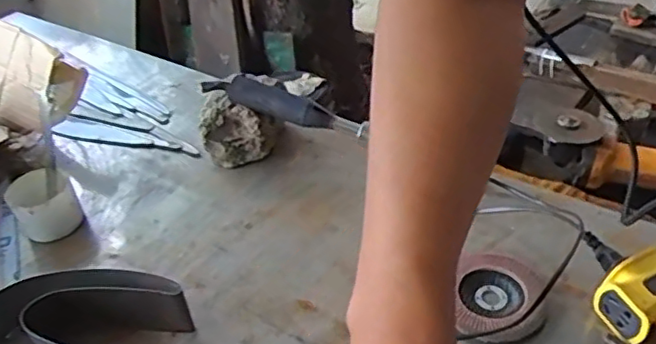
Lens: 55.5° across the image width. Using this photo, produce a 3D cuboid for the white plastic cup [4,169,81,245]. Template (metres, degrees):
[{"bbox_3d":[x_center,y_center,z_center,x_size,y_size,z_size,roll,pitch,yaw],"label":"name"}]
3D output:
[{"bbox_3d":[-0.303,0.033,0.668,0.061,0.062,0.053,-26,43,-23],"label":"white plastic cup"}]

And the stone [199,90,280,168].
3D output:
[{"bbox_3d":[-0.103,-0.050,0.742,0.088,0.072,0.055,-6,39,0],"label":"stone"}]

